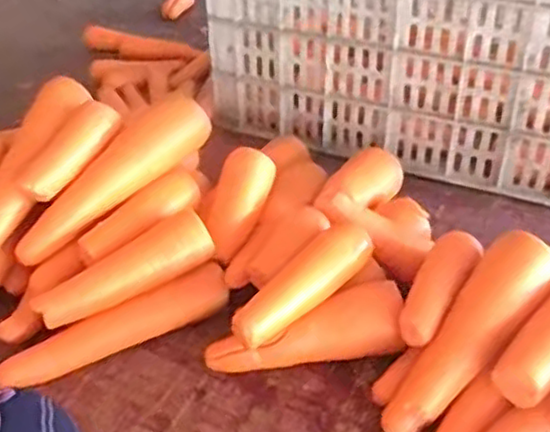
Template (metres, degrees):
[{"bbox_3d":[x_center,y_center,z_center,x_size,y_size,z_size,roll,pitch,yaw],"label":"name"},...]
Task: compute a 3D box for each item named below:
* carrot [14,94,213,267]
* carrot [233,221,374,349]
[{"bbox_3d":[-0.153,-0.035,0.649,0.217,0.045,0.047,-42,50,-15],"label":"carrot"},{"bbox_3d":[0.026,0.054,0.573,0.036,0.033,0.156,29,46,33],"label":"carrot"}]

